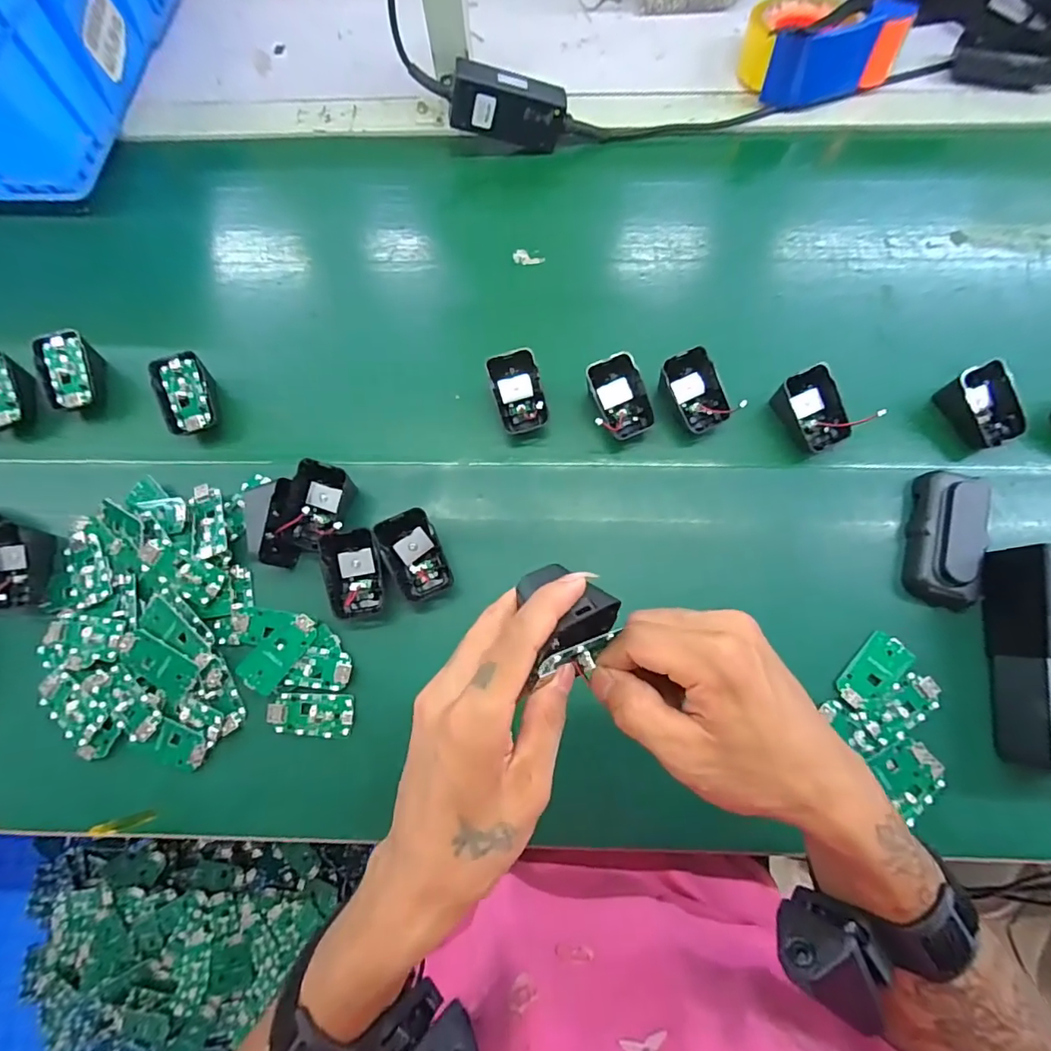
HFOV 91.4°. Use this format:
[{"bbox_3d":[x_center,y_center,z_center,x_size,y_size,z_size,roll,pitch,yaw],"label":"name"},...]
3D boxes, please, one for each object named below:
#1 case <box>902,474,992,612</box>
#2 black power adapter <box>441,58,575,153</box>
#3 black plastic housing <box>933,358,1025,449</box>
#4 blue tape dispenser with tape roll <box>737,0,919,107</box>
[{"bbox_3d":[0.340,0.011,0.413,0.054,0.036,0.107,15,74,5],"label":"case"},{"bbox_3d":[-0.018,-0.429,0.528,0.126,0.055,0.031,4,73,-16],"label":"black power adapter"},{"bbox_3d":[0.395,-0.100,0.441,0.049,0.032,0.066,-23,74,-6],"label":"black plastic housing"},{"bbox_3d":[0.314,-0.529,0.562,0.151,0.069,0.124,-11,74,-3],"label":"blue tape dispenser with tape roll"}]

